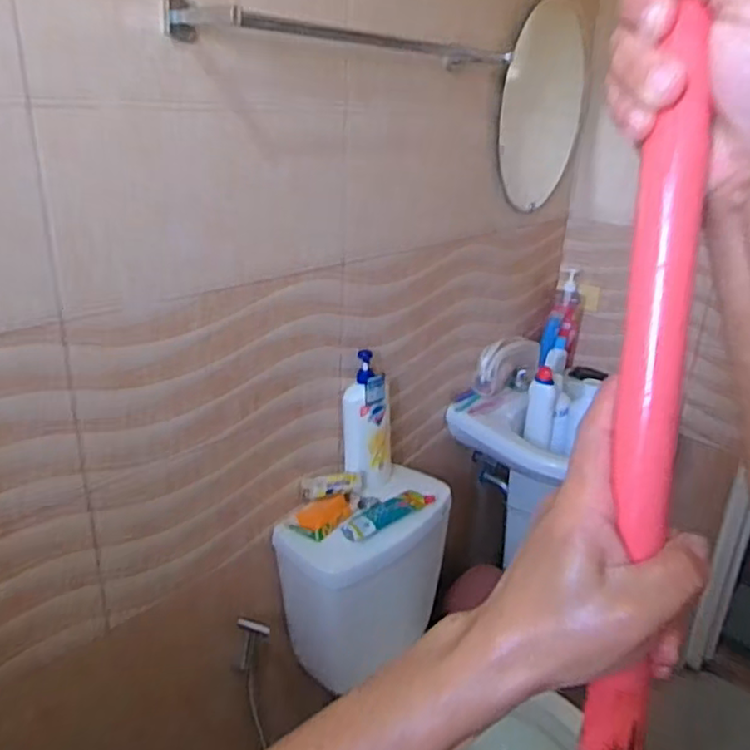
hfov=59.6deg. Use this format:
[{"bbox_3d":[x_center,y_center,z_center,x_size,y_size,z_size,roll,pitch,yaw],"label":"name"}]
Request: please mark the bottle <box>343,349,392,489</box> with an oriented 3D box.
[{"bbox_3d":[-0.013,0.090,1.272,0.077,0.247,0.091,10,23,21],"label":"bottle"}]

